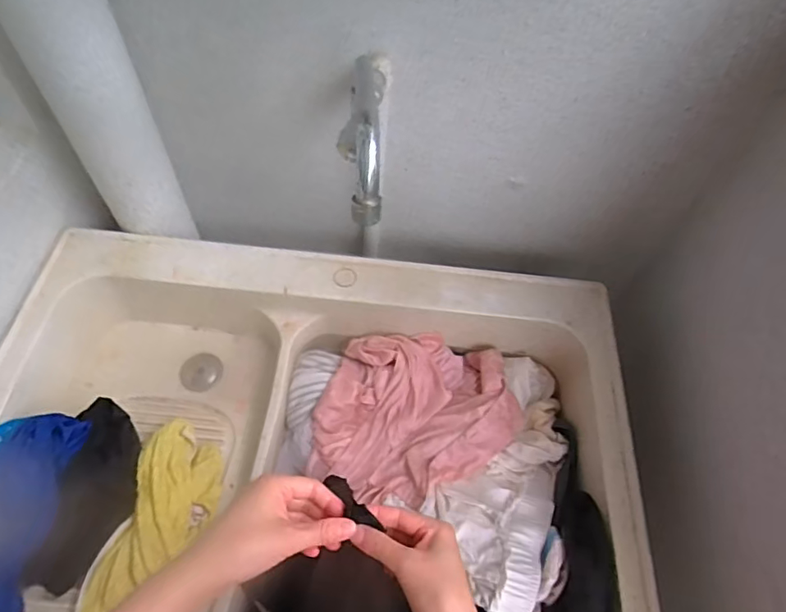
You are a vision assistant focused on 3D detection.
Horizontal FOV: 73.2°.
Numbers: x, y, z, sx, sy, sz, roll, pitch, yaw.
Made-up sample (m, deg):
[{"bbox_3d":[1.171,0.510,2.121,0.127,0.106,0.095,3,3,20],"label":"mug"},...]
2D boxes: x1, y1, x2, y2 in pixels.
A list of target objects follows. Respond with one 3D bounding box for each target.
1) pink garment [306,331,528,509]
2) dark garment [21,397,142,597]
[{"bbox_3d":[0.038,0.157,0.776,0.271,0.044,0.257,17,58,7],"label":"pink garment"},{"bbox_3d":[-0.358,0.219,0.642,0.090,0.038,0.220,3,58,-2],"label":"dark garment"}]

